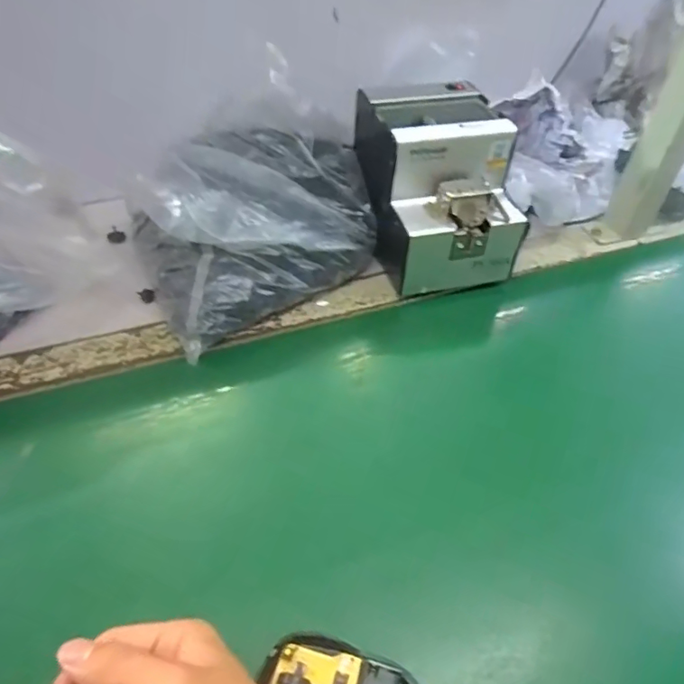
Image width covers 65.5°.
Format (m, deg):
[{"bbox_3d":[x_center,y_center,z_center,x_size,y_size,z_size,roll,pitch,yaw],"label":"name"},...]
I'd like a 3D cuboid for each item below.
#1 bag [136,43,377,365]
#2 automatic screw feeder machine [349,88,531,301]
[{"bbox_3d":[-0.076,-0.137,0.540,0.241,0.141,0.204,-19,51,-20],"label":"bag"},{"bbox_3d":[0.100,-0.166,0.559,0.125,0.150,0.168,-11,48,-13],"label":"automatic screw feeder machine"}]

